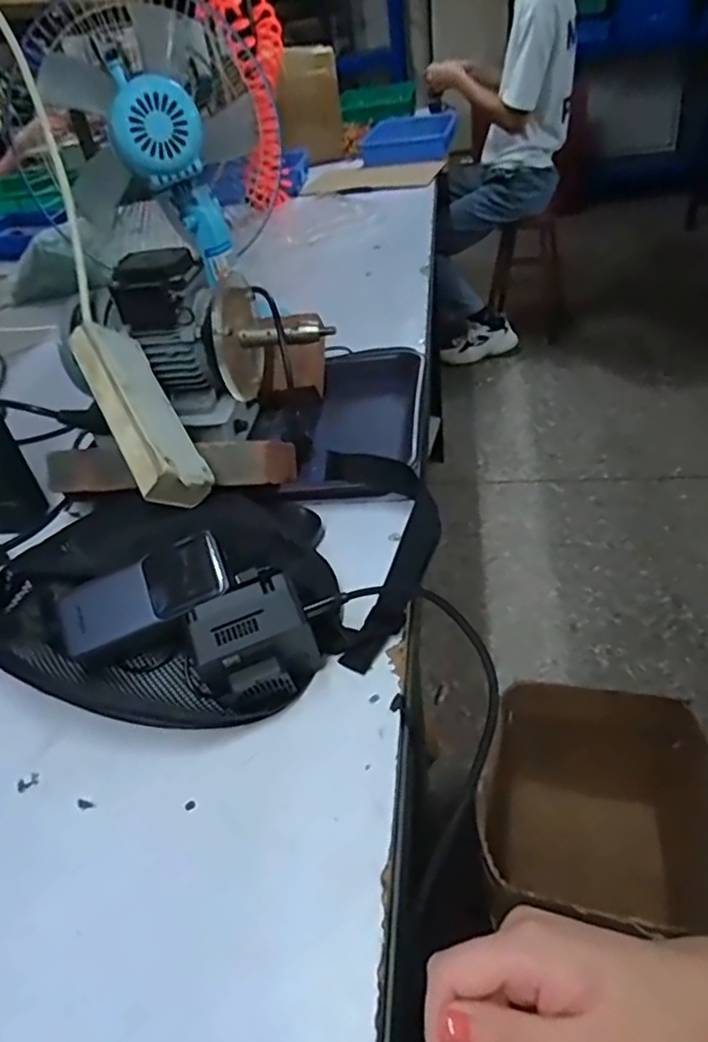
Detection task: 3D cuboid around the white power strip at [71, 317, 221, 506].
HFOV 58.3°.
[{"bbox_3d":[-0.185,-0.093,0.551,0.060,0.038,0.190,0,50,-53],"label":"white power strip"}]

